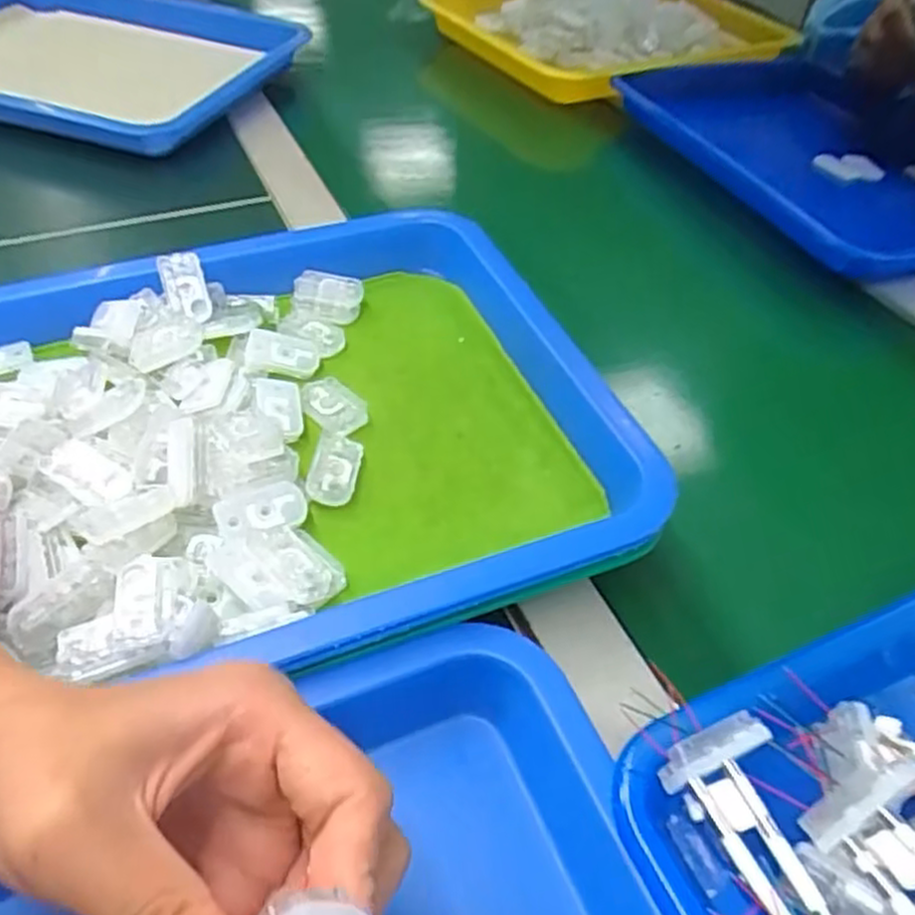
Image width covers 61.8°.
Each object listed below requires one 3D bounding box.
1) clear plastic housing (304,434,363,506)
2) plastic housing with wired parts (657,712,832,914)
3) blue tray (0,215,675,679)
[{"bbox_3d":[-0.056,0.005,0.347,0.019,0.008,0.039,8,47,3],"label":"clear plastic housing"},{"bbox_3d":[0.093,0.115,0.235,0.035,0.013,0.065,-21,71,-22],"label":"plastic housing with wired parts"},{"bbox_3d":[-0.090,-0.016,0.357,0.335,0.039,0.262,-14,49,-16],"label":"blue tray"}]

